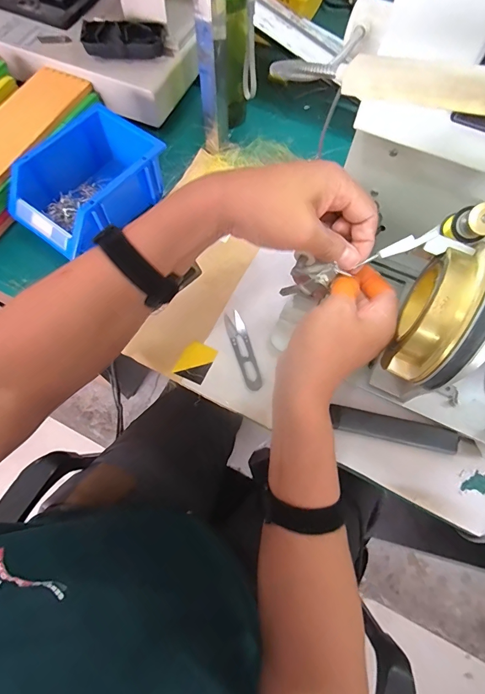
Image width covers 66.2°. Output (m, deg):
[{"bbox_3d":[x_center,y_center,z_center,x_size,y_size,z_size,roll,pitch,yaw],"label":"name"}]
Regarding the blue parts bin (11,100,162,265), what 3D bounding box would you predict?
[{"bbox_3d":[-0.204,-0.215,0.495,0.130,0.075,0.189,39,72,13],"label":"blue parts bin"}]

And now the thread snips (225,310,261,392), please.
[{"bbox_3d":[0.002,0.004,0.445,0.022,0.005,0.100,-17,69,-8],"label":"thread snips"}]

